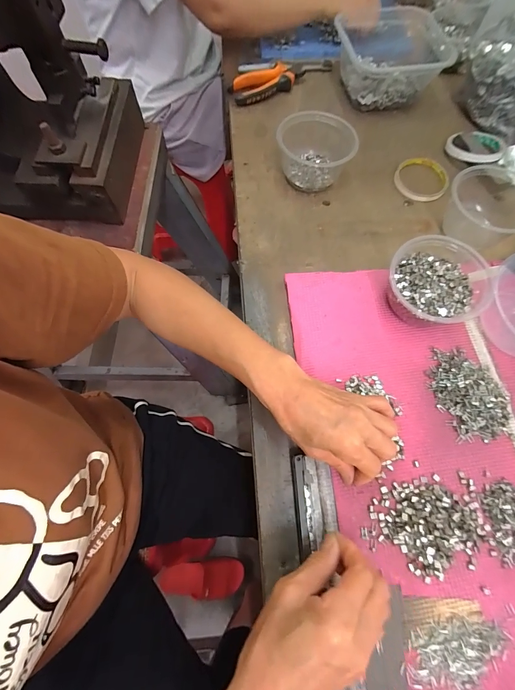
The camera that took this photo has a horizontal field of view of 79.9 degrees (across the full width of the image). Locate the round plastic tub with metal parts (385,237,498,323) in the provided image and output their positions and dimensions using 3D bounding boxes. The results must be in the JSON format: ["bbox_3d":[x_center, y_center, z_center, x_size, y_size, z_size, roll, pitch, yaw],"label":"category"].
[{"bbox_3d":[0.215,-0.072,0.379,0.107,0.060,0.111,0,68,0],"label":"round plastic tub with metal parts"}]

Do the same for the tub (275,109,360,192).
[{"bbox_3d":[0.088,-0.293,0.471,0.111,0.064,0.095,15,69,6],"label":"tub"}]

